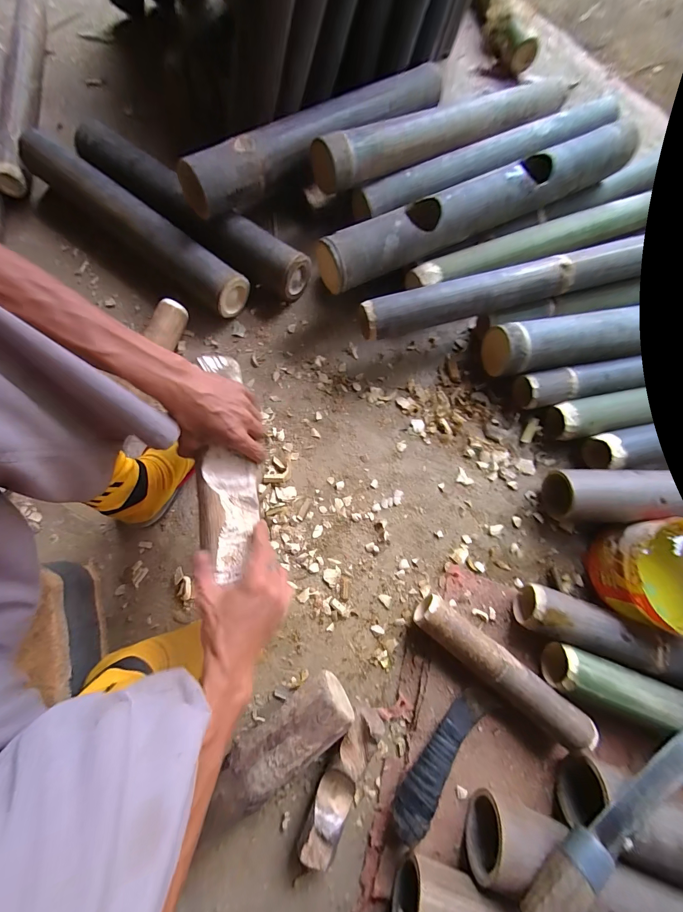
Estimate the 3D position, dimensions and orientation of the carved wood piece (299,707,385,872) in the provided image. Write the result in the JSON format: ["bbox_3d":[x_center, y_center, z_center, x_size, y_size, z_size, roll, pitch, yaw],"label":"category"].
[{"bbox_3d":[0.002,0.424,0.438,0.053,0.043,0.166,27,77,5],"label":"carved wood piece"}]

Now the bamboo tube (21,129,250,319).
[{"bbox_3d":[-0.392,-0.434,0.624,0.520,0.079,0.076,37,78,7],"label":"bamboo tube"}]

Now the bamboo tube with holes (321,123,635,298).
[{"bbox_3d":[0.225,-0.403,0.539,0.561,0.077,0.066,-24,76,-6],"label":"bamboo tube with holes"}]

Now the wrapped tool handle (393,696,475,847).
[{"bbox_3d":[0.127,0.407,0.440,0.047,0.042,0.171,36,78,7],"label":"wrapped tool handle"}]

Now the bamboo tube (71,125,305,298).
[{"bbox_3d":[-0.290,-0.462,0.635,0.522,0.080,0.092,38,78,7],"label":"bamboo tube"}]

